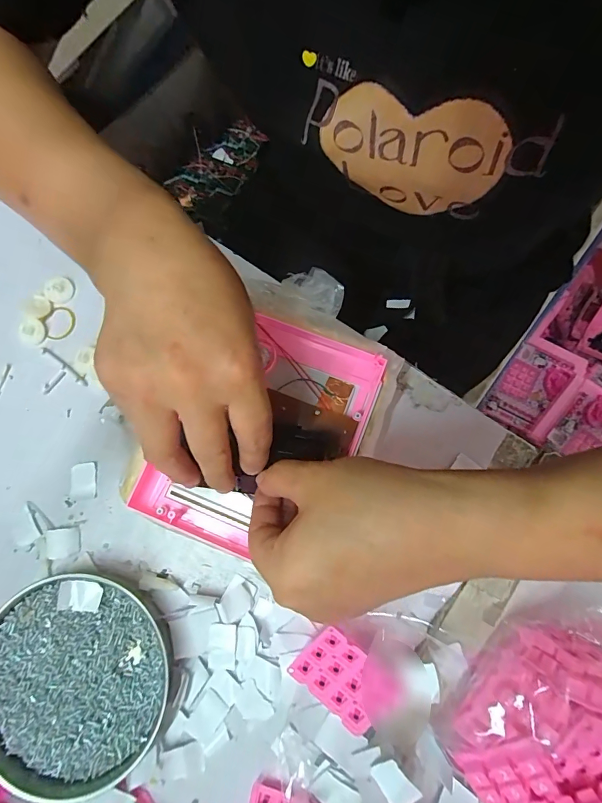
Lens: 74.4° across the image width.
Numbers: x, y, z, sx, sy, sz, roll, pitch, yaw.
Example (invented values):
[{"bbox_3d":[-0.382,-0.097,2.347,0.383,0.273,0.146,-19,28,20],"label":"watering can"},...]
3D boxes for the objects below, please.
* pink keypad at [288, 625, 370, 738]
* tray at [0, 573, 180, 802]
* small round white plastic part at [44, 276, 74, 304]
[{"bbox_3d":[0.027,0.175,0.250,0.058,0.004,0.051,36,107,9],"label":"pink keypad"},{"bbox_3d":[-0.159,0.196,0.277,0.135,0.015,0.132,0,79,2],"label":"tray"},{"bbox_3d":[-0.209,-0.097,0.344,0.022,0.009,0.023,0,79,2],"label":"small round white plastic part"}]

